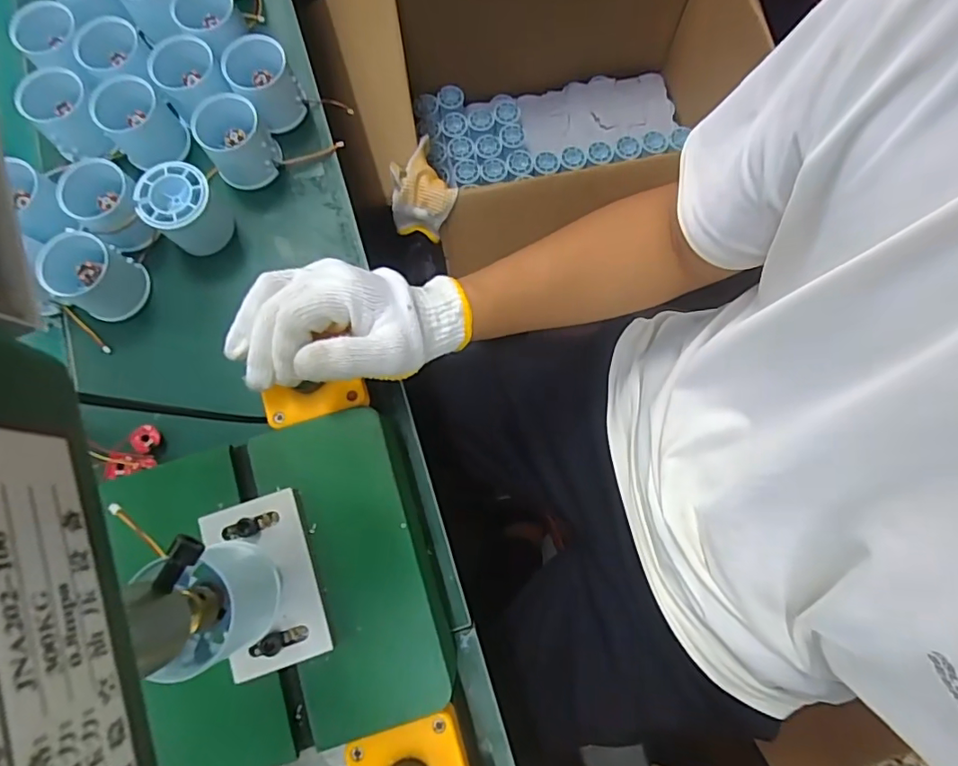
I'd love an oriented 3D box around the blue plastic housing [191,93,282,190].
[{"bbox_3d":[-0.200,-0.199,0.444,0.054,0.050,0.053,0,78,1],"label":"blue plastic housing"}]

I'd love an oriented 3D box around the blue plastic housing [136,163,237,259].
[{"bbox_3d":[-0.232,-0.137,0.429,0.052,0.054,0.051,0,78,1],"label":"blue plastic housing"}]

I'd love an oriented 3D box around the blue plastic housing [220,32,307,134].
[{"bbox_3d":[-0.180,-0.252,0.453,0.049,0.051,0.053,0,78,1],"label":"blue plastic housing"}]

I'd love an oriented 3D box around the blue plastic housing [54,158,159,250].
[{"bbox_3d":[-0.290,-0.139,0.428,0.063,0.047,0.052,40,81,8],"label":"blue plastic housing"}]

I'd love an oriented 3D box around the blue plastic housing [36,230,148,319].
[{"bbox_3d":[-0.299,-0.083,0.419,0.050,0.050,0.051,0,78,1],"label":"blue plastic housing"}]

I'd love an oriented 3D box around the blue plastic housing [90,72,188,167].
[{"bbox_3d":[-0.277,-0.214,0.442,0.050,0.050,0.044,-14,78,-2],"label":"blue plastic housing"}]

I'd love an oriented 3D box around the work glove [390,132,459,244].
[{"bbox_3d":[-0.074,-0.301,0.801,0.095,0.071,0.148,8,78,3],"label":"work glove"}]

